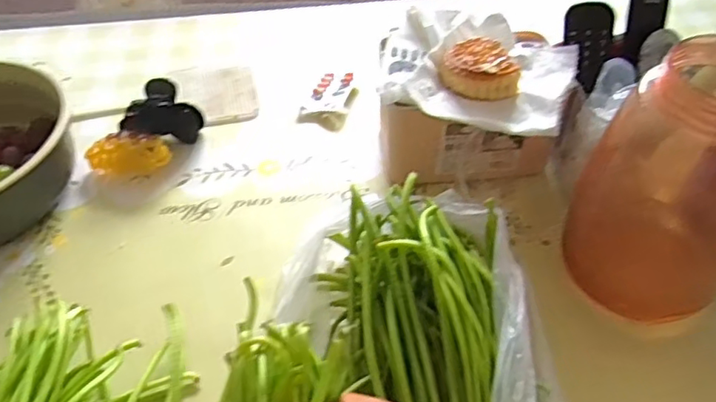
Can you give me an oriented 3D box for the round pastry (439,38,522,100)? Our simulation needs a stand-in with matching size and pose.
[{"bbox_3d":[0.106,-0.116,0.496,0.065,0.026,0.064,-1,47,1],"label":"round pastry"}]

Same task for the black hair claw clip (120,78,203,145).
[{"bbox_3d":[-0.204,-0.088,0.599,0.080,0.054,0.050,-11,48,-8],"label":"black hair claw clip"}]

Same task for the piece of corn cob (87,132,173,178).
[{"bbox_3d":[-0.227,-0.046,0.578,0.081,0.027,0.038,2,48,4],"label":"piece of corn cob"}]

